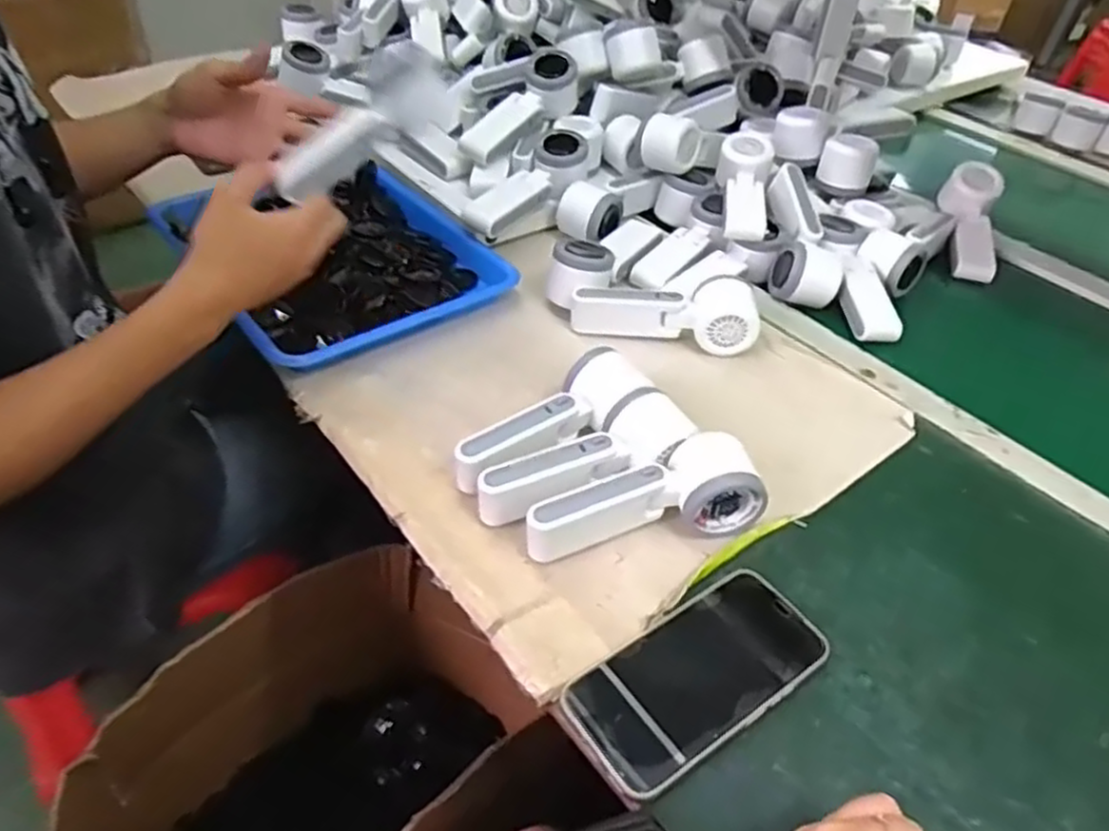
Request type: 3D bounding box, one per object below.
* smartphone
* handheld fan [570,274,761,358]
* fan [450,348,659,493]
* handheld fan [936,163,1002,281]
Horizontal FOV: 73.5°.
[{"bbox_3d":[0.087,0.153,0.442,0.160,0.013,0.076,-24,50,-29],"label":"smartphone"},{"bbox_3d":[0.101,-0.098,0.685,0.163,0.051,0.056,10,42,4],"label":"handheld fan"},{"bbox_3d":[-0.004,0.008,0.560,0.159,0.065,0.043,-25,51,-30],"label":"fan"},{"bbox_3d":[0.477,-0.221,0.853,0.056,0.034,0.169,13,61,8],"label":"handheld fan"}]

